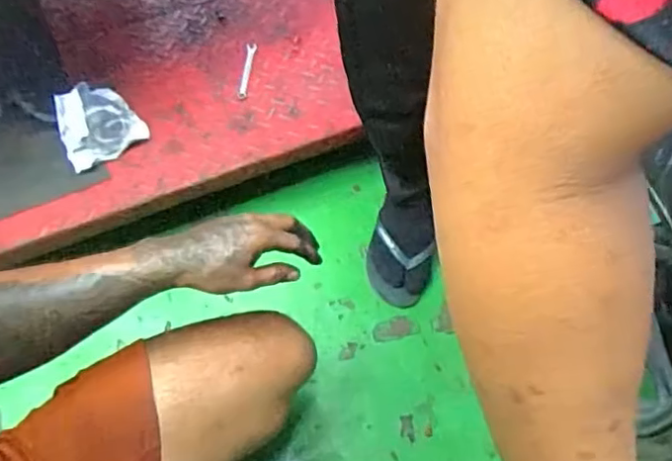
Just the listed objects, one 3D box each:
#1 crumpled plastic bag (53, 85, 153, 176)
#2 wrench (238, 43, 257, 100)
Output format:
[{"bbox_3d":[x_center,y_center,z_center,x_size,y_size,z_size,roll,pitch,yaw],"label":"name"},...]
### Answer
[{"bbox_3d":[-0.363,-0.169,0.903,0.123,0.061,0.120,-24,67,-14],"label":"crumpled plastic bag"},{"bbox_3d":[-0.150,-0.271,1.000,0.017,0.006,0.117,5,63,-1],"label":"wrench"}]

